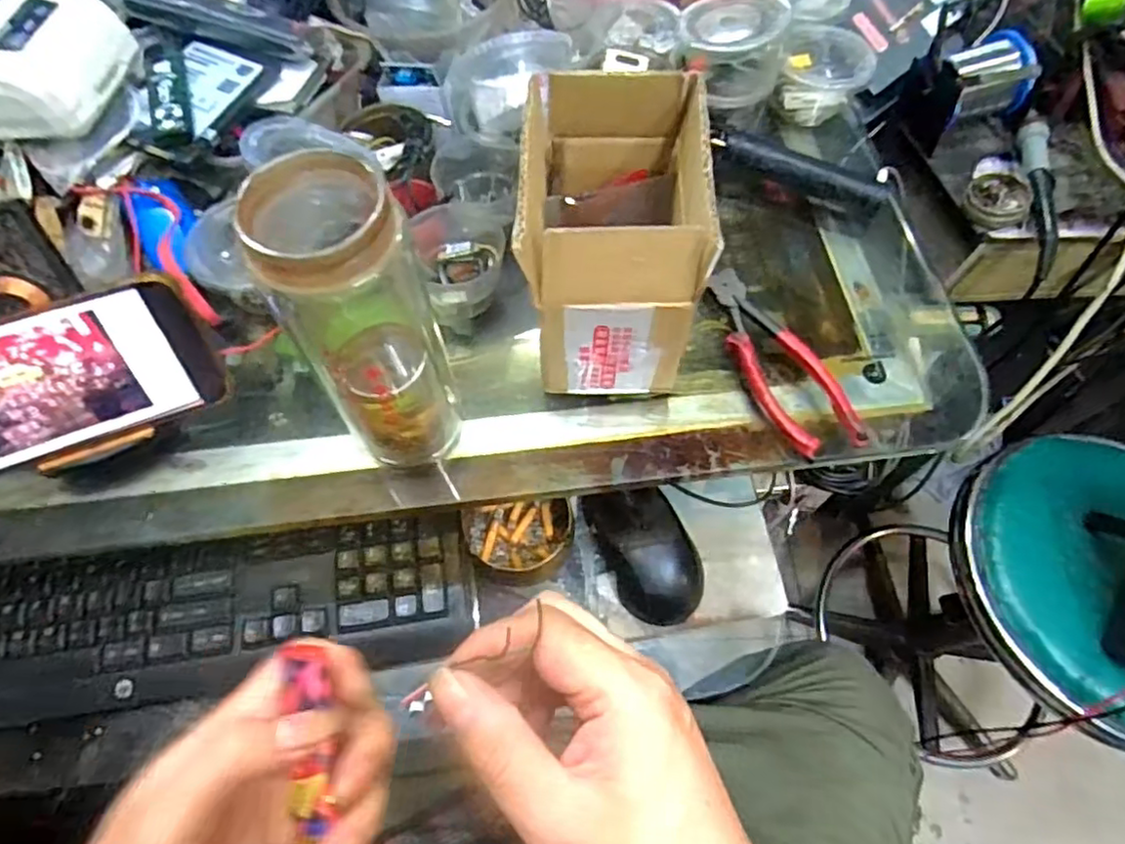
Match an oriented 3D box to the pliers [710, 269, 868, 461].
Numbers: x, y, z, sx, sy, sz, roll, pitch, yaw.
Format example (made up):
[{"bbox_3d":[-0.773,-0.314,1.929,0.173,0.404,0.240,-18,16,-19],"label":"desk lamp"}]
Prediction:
[{"bbox_3d":[0.129,-0.039,0.403,0.042,0.014,0.141,-21,65,-10],"label":"pliers"}]

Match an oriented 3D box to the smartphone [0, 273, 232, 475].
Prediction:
[{"bbox_3d":[-0.274,-0.021,0.351,0.158,0.078,0.016,-22,34,-11],"label":"smartphone"}]

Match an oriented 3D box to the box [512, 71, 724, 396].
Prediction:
[{"bbox_3d":[0.027,-0.106,0.374,0.090,0.117,0.132,3,63,2],"label":"box"}]

